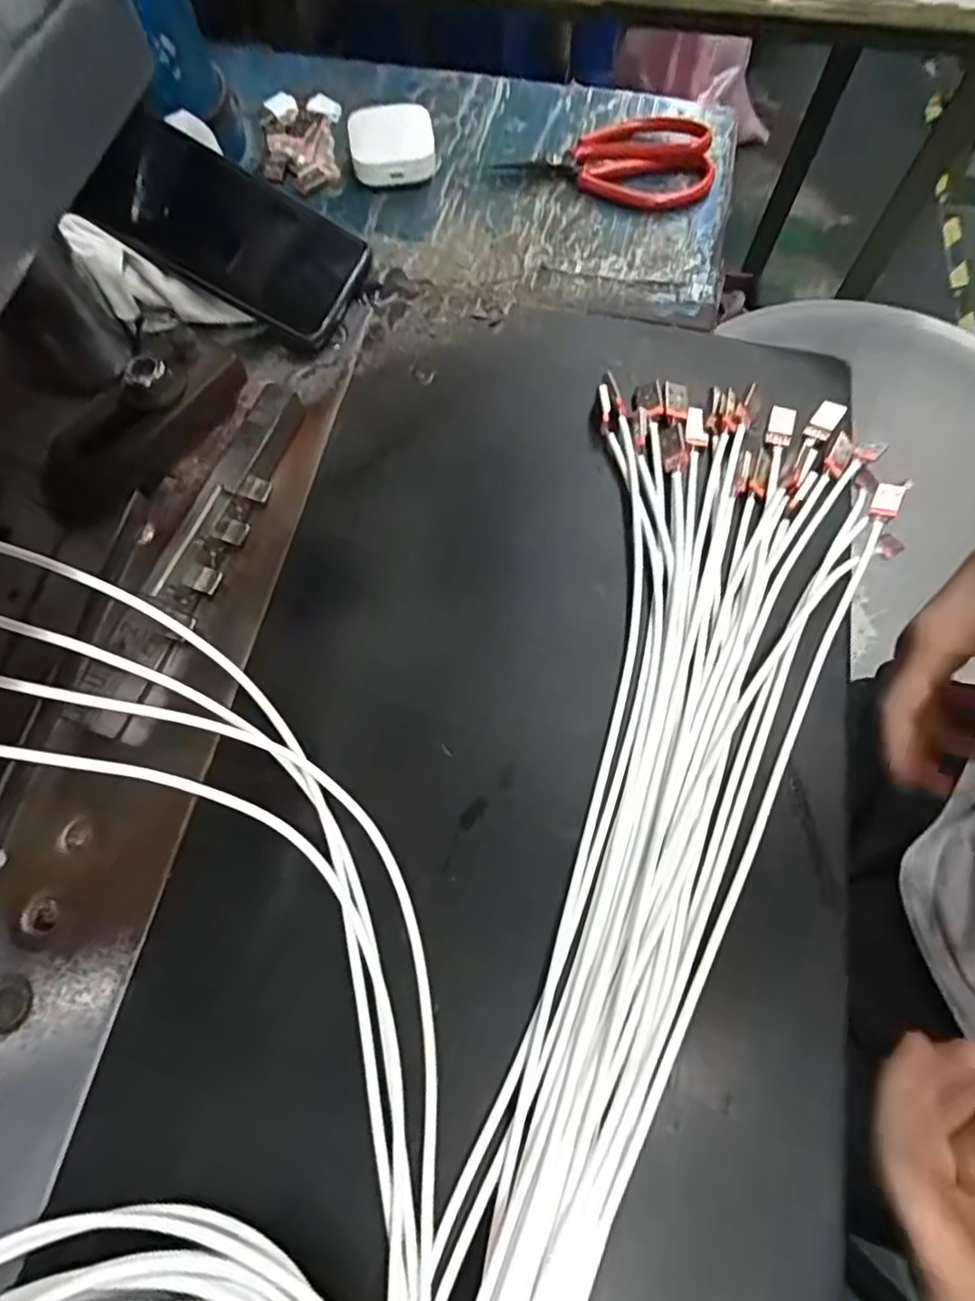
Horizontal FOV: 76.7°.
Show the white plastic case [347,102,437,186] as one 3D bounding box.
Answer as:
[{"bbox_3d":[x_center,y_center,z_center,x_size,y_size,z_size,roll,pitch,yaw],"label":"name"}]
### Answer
[{"bbox_3d":[-0.056,-0.295,0.362,0.049,0.021,0.044,-7,71,-2],"label":"white plastic case"}]

